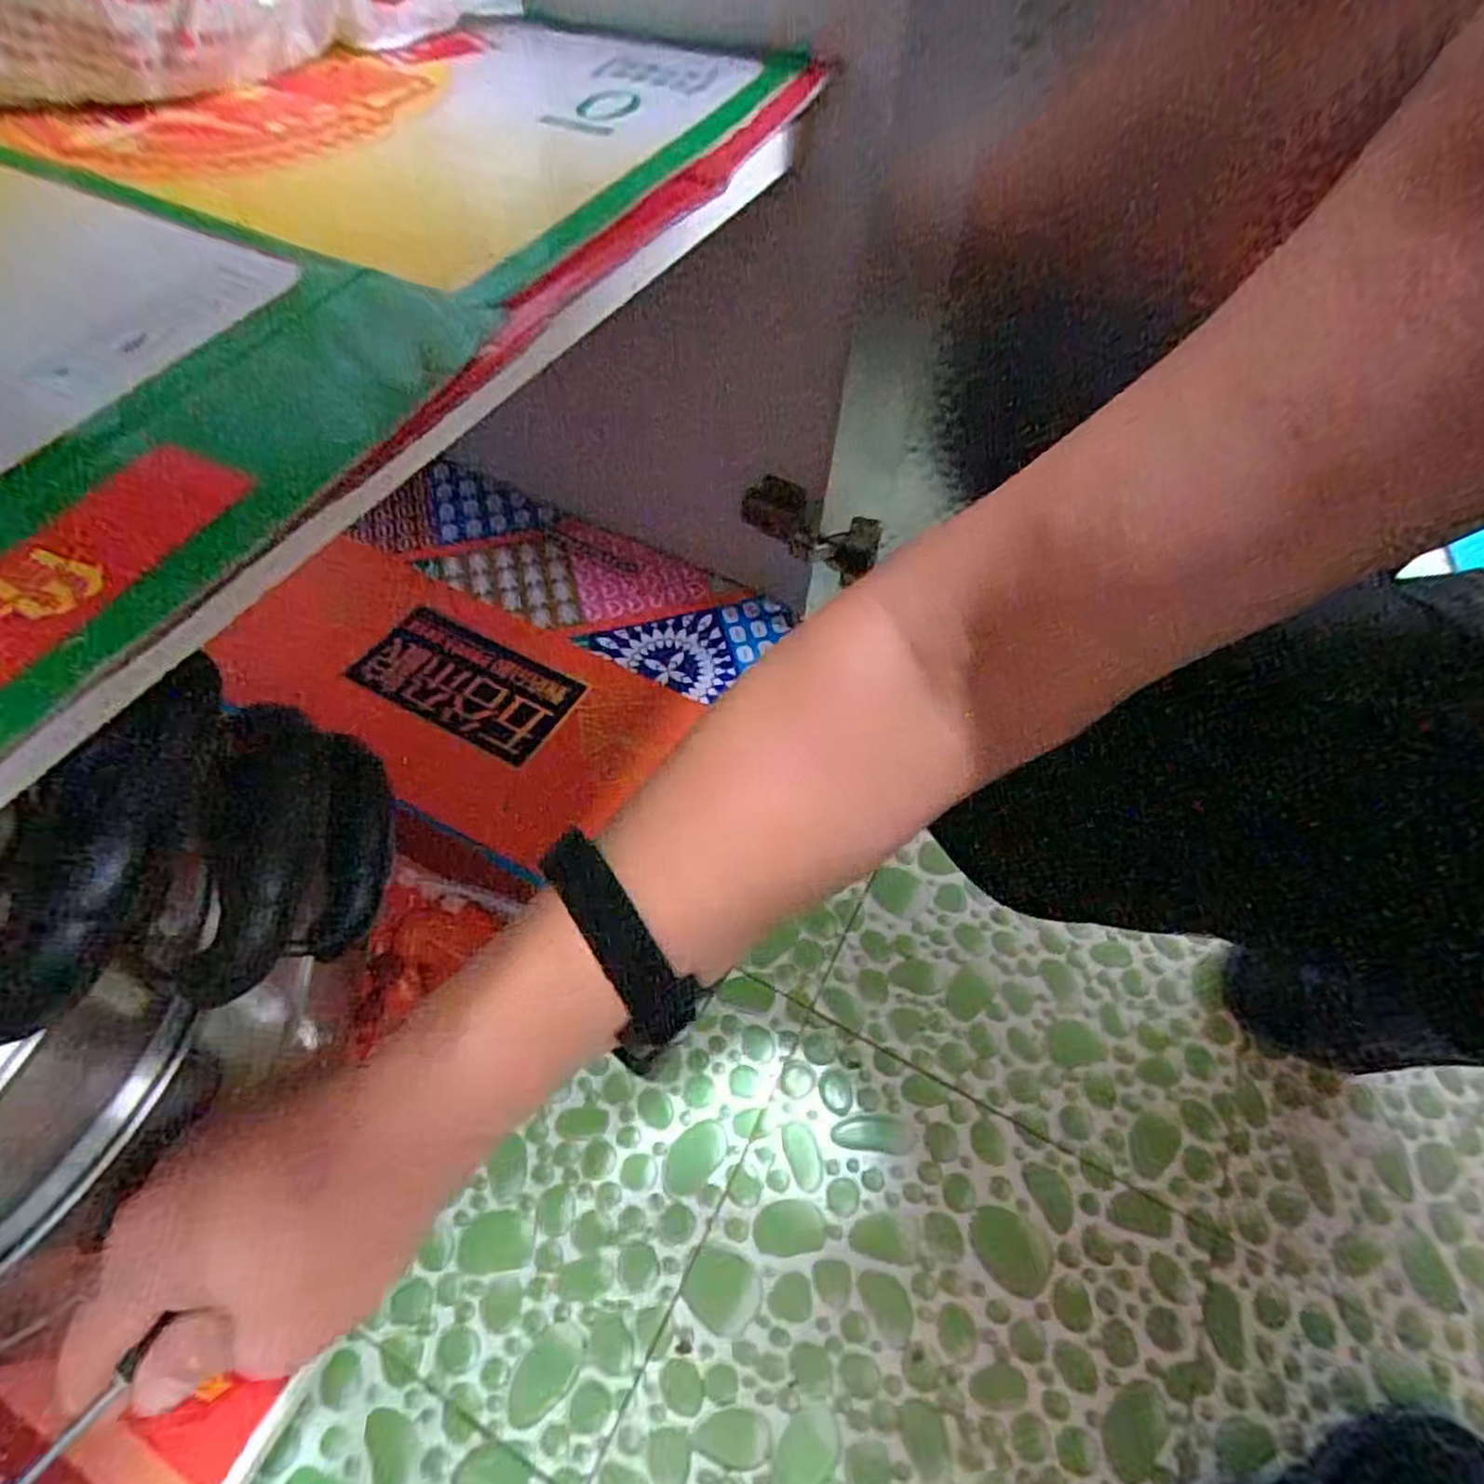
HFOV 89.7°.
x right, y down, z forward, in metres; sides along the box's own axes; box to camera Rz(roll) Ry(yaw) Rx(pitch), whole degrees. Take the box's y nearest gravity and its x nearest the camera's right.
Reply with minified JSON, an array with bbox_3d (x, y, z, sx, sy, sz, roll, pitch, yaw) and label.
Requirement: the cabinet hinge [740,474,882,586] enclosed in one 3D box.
[{"bbox_3d":[0.045,-0.146,0.514,0.097,0.050,0.021,22,59,10],"label":"cabinet hinge"}]

